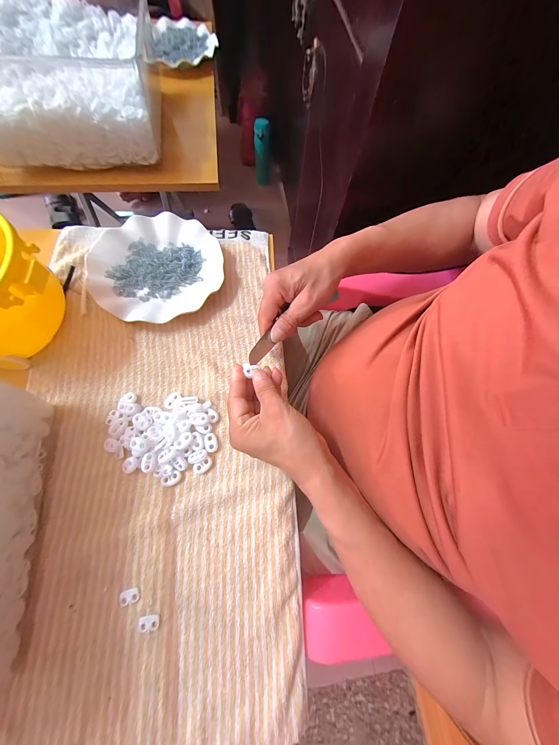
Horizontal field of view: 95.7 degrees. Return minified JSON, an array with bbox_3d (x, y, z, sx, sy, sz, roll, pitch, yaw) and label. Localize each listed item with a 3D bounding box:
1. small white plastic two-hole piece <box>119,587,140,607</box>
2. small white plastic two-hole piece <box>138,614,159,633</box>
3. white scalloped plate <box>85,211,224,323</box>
[{"bbox_3d":[-0.151,0.226,0.255,0.018,0.005,0.013,-14,72,-7],"label":"small white plastic two-hole piece"},{"bbox_3d":[-0.128,0.247,0.249,0.019,0.004,0.013,-7,71,-5],"label":"small white plastic two-hole piece"},{"bbox_3d":[-0.175,-0.150,0.370,0.177,0.028,0.179,1,71,-2],"label":"white scalloped plate"}]

